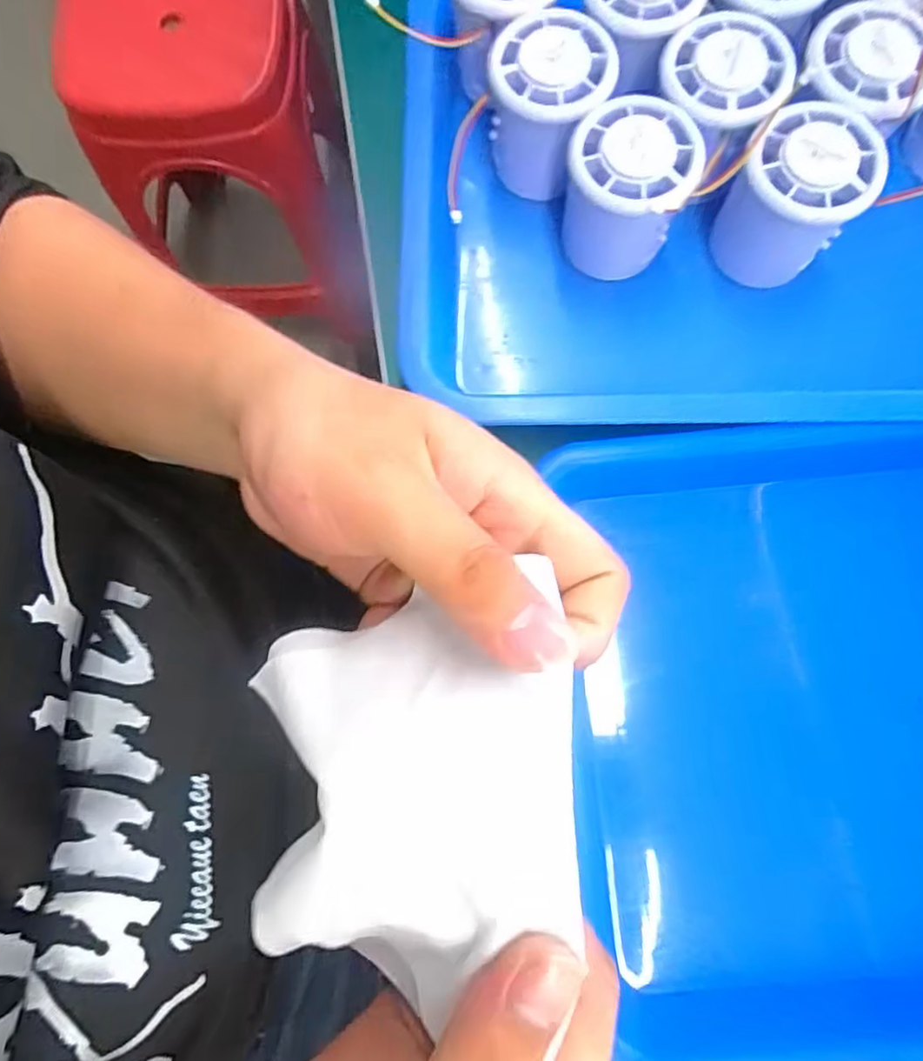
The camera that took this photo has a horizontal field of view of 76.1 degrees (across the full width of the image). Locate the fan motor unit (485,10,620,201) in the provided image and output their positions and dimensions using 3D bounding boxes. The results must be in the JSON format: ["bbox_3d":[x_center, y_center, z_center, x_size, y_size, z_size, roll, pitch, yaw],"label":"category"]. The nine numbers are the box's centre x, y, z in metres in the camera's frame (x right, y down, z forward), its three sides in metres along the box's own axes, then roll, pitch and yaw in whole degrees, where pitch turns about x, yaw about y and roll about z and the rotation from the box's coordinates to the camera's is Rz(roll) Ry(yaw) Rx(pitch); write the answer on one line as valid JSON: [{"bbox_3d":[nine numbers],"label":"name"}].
[{"bbox_3d":[0.042,-0.202,0.284,0.056,0.055,0.051,37,82,7],"label":"fan motor unit"}]

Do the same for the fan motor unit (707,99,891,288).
[{"bbox_3d":[0.149,-0.147,0.269,0.051,0.057,0.053,0,79,1],"label":"fan motor unit"}]

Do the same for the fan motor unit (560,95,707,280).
[{"bbox_3d":[0.075,-0.154,0.274,0.053,0.057,0.049,0,79,1],"label":"fan motor unit"}]

